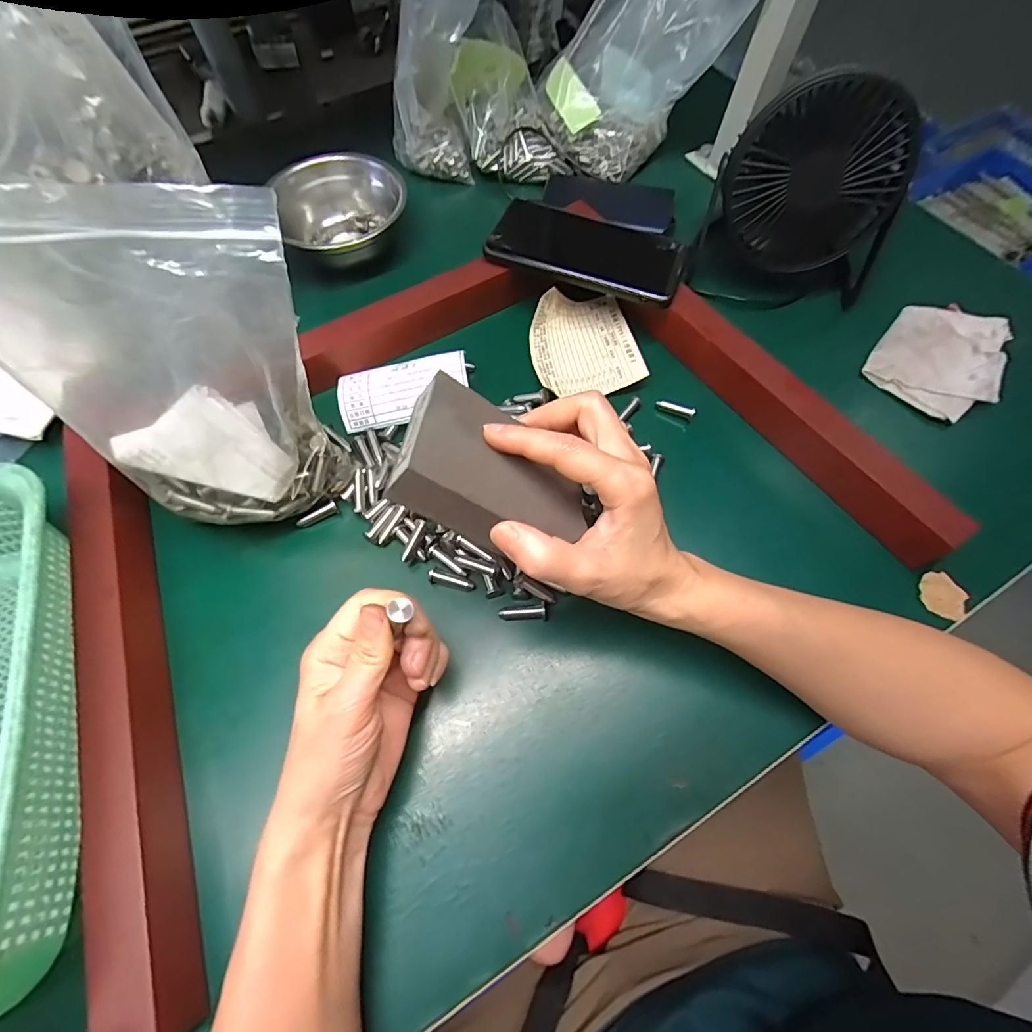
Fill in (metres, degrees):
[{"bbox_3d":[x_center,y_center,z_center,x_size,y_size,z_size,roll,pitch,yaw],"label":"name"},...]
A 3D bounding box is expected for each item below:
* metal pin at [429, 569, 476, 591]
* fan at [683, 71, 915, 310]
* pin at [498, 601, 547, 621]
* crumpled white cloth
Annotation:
[{"bbox_3d":[-0.042,0.043,0.318,0.030,0.012,0.009,10,65,3],"label":"metal pin"},{"bbox_3d":[0.239,-0.260,0.394,0.144,0.158,0.065,9,65,3],"label":"fan"},{"bbox_3d":[0.004,0.061,0.304,0.030,0.006,0.010,-2,65,-2],"label":"pin"},{"bbox_3d":[0.350,-0.132,0.393,0.087,0.012,0.116,34,72,18],"label":"crumpled white cloth"}]

